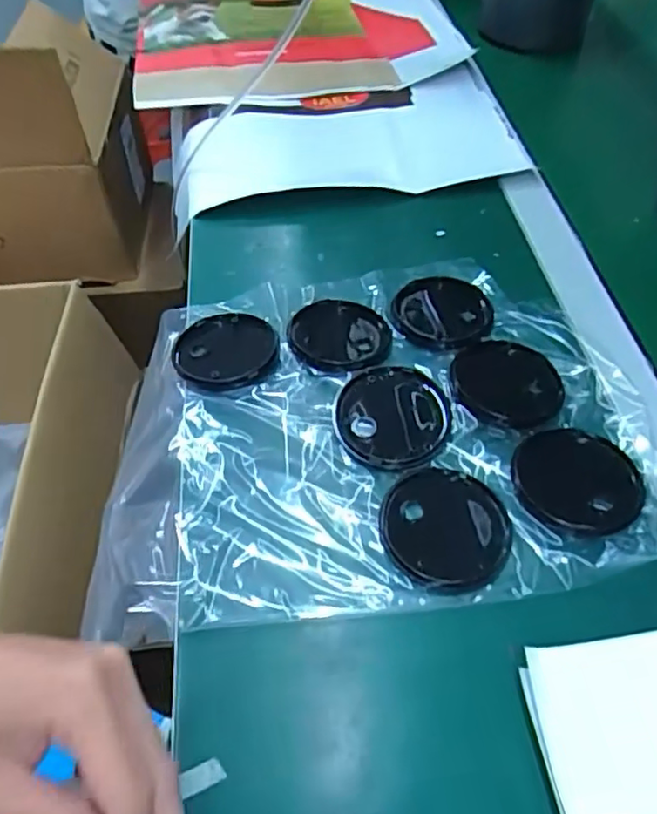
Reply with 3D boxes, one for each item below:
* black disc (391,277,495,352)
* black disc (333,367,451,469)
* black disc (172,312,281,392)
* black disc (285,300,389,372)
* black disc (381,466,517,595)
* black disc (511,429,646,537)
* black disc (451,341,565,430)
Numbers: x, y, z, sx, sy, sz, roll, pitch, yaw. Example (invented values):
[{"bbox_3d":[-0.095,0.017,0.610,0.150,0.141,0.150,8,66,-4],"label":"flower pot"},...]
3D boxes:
[{"bbox_3d":[0.089,-0.075,0.478,0.075,0.008,0.075,0,51,0],"label":"black disc"},{"bbox_3d":[0.042,0.007,0.414,0.073,0.010,0.076,0,51,0],"label":"black disc"},{"bbox_3d":[-0.074,-0.041,0.449,0.074,0.011,0.077,0,51,0],"label":"black disc"},{"bbox_3d":[0.007,-0.055,0.462,0.075,0.010,0.076,0,51,0],"label":"black disc"},{"bbox_3d":[0.071,0.072,0.372,0.075,0.004,0.078,0,51,0],"label":"black disc"},{"bbox_3d":[0.155,0.044,0.383,0.074,0.009,0.075,0,51,0],"label":"black disc"},{"bbox_3d":[0.124,-0.016,0.431,0.075,0.009,0.072,0,51,0],"label":"black disc"}]

